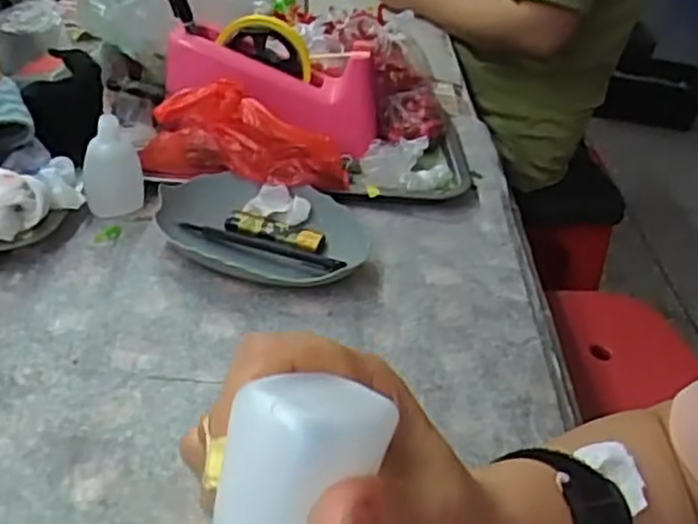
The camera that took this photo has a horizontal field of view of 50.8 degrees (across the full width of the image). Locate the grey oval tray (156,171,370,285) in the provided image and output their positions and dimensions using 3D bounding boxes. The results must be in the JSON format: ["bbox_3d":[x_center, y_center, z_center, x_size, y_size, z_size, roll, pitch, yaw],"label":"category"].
[{"bbox_3d":[-0.069,-0.024,0.568,0.163,0.031,0.108,10,34,5],"label":"grey oval tray"}]

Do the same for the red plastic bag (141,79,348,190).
[{"bbox_3d":[-0.087,-0.095,0.610,0.171,0.083,0.048,8,34,1],"label":"red plastic bag"}]

